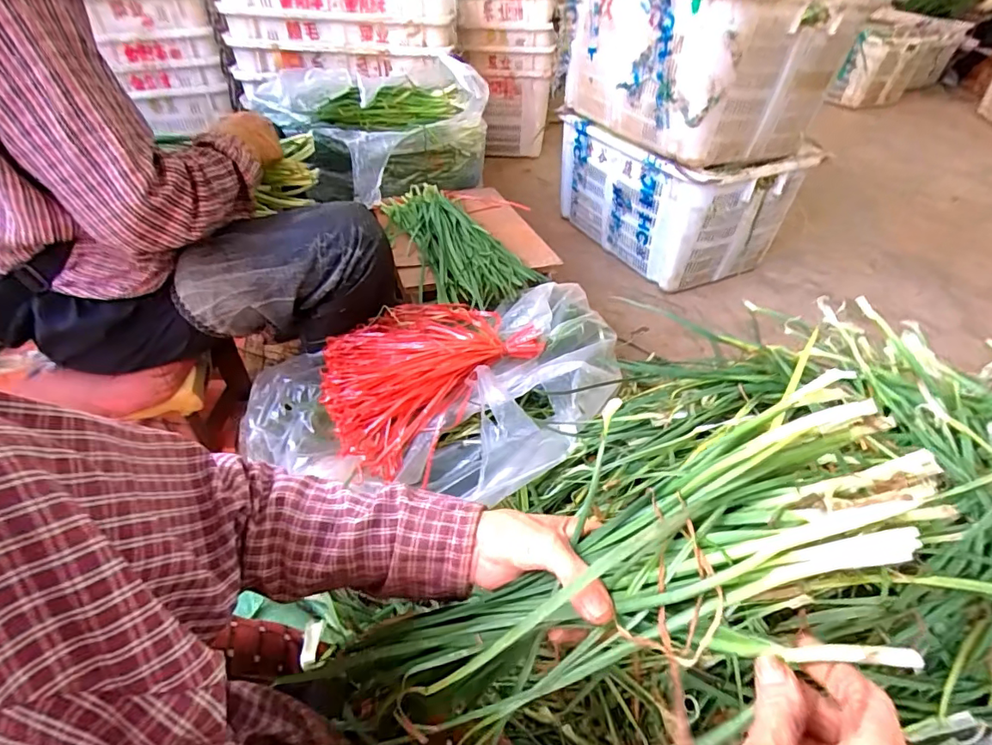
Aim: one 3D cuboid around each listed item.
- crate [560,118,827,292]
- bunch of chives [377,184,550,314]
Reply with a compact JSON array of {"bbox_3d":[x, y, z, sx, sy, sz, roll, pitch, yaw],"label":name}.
[{"bbox_3d":[0.551,-0.573,1.603,0.455,0.377,0.591,-21,47,-20],"label":"crate"},{"bbox_3d":[-0.089,-0.299,1.076,0.199,0.051,0.441,-20,47,-20],"label":"bunch of chives"}]

